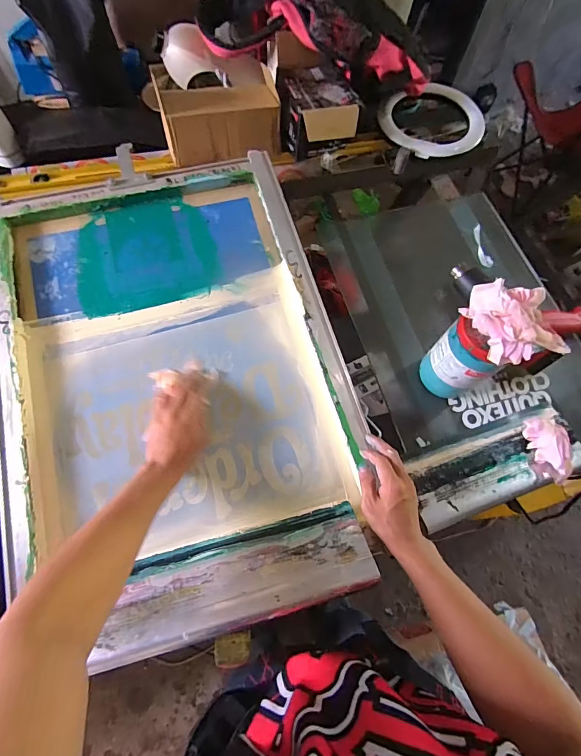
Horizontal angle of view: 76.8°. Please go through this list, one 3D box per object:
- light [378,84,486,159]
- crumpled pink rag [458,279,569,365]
[{"bbox_3d":[0.322,-0.586,0.841,0.226,0.046,0.179,-22,82,-8],"label":"light"},{"bbox_3d":[0.291,-0.079,0.478,0.093,0.053,0.127,-18,69,-10],"label":"crumpled pink rag"}]

